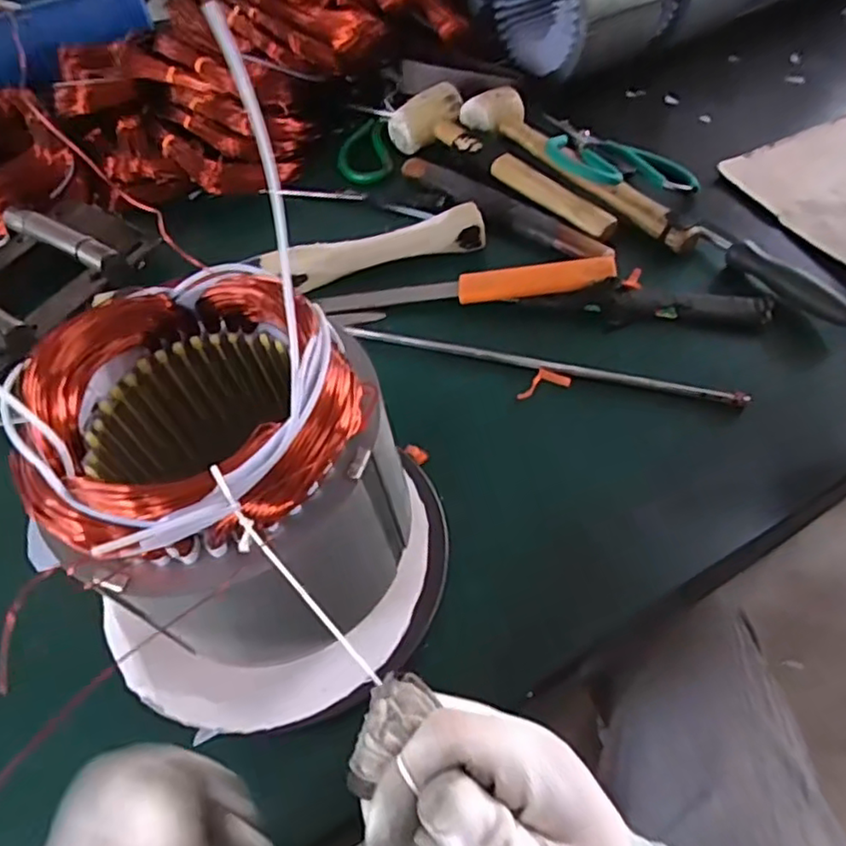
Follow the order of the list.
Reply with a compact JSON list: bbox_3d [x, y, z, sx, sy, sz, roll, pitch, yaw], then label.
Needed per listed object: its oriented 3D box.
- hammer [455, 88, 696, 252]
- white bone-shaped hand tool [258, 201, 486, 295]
[{"bbox_3d":[0.139,-0.233,0.582,0.054,0.027,0.263,-35,59,-16],"label":"hammer"},{"bbox_3d":[-0.039,-0.142,0.542,0.181,0.026,0.036,-18,55,-6],"label":"white bone-shaped hand tool"}]

